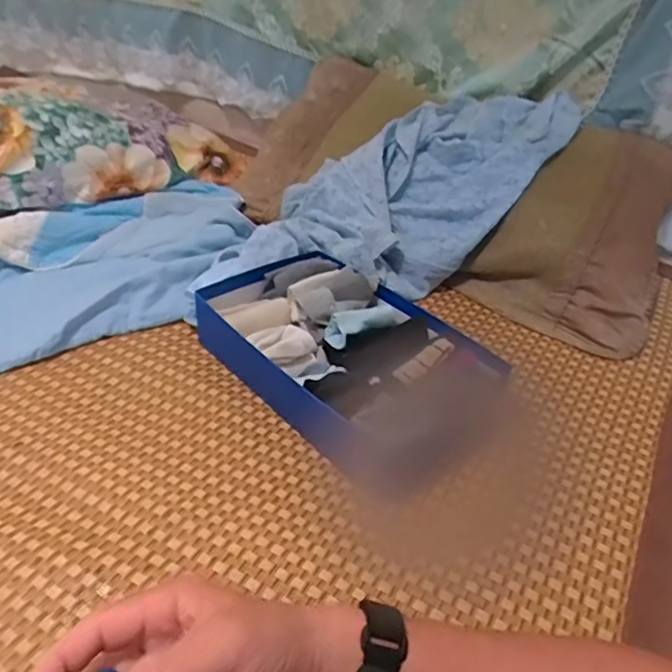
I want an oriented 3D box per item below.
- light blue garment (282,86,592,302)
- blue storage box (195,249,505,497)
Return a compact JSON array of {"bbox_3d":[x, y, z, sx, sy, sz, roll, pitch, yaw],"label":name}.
[{"bbox_3d":[0.141,-0.223,0.817,0.432,0.196,0.229,-9,39,-21],"label":"light blue garment"},{"bbox_3d":[-0.001,0.014,0.617,0.200,0.073,0.333,-25,45,-34],"label":"blue storage box"}]

